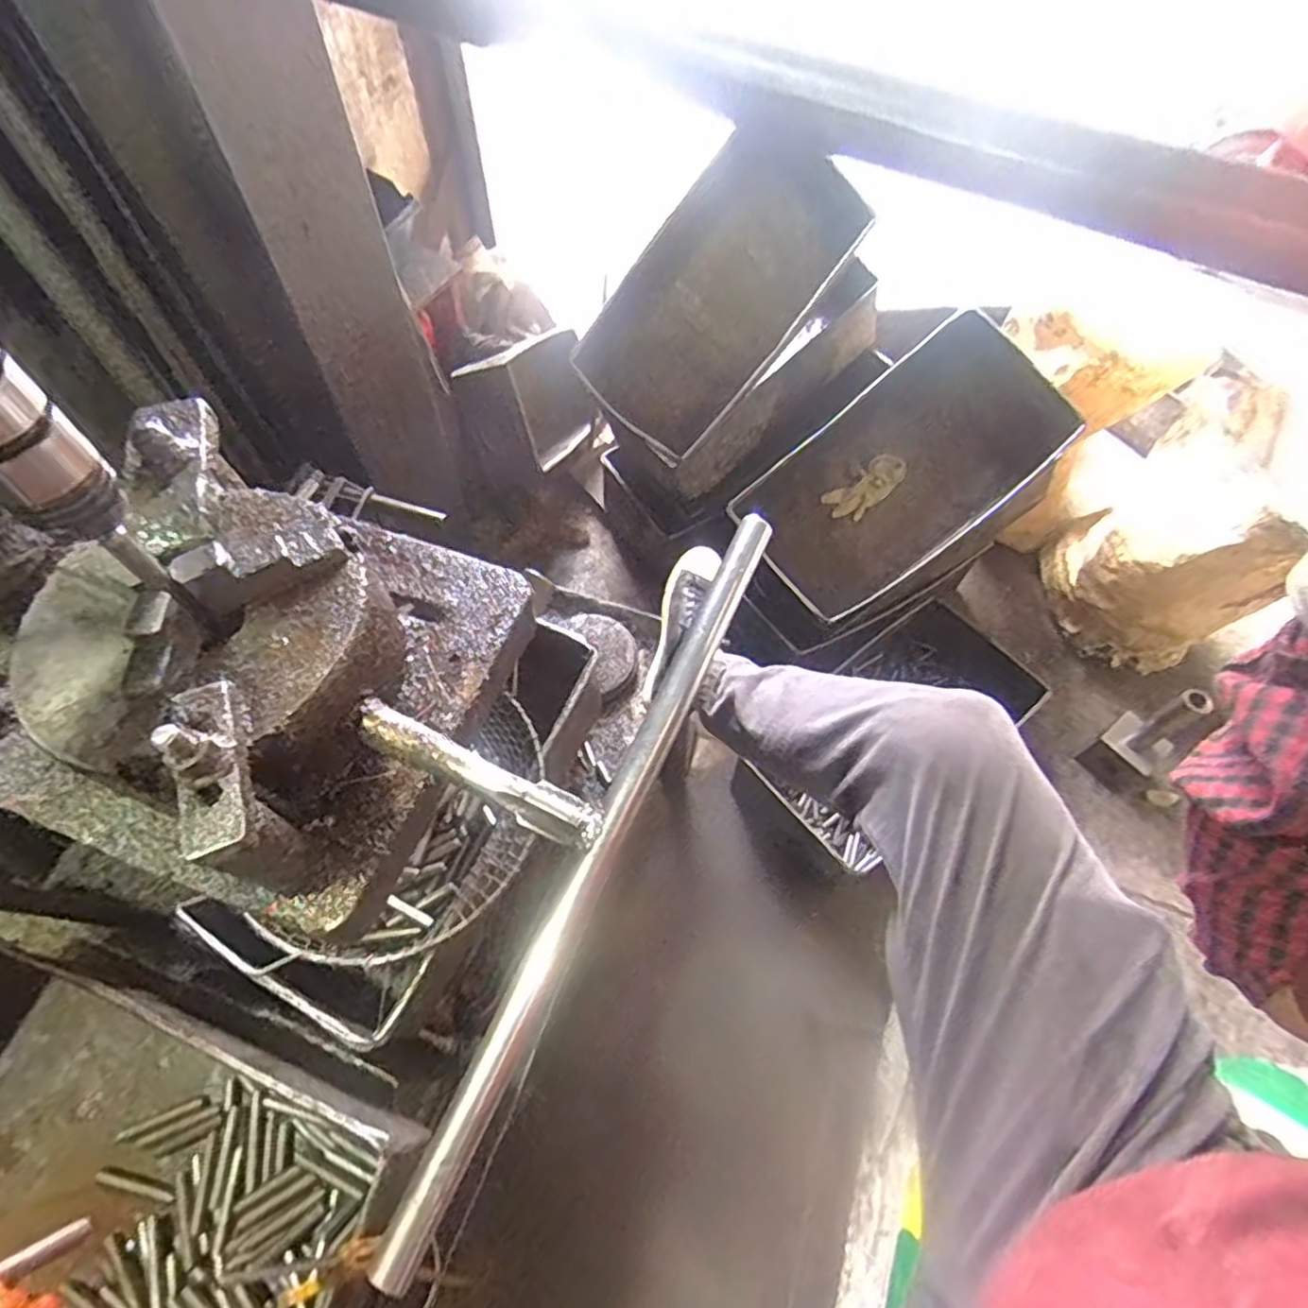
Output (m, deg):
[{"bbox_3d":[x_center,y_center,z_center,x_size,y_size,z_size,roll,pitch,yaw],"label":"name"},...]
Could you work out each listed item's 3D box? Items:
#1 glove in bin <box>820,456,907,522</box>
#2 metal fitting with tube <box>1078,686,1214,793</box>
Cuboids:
[{"bbox_3d":[0.454,-0.351,1.461,0.175,0.020,0.084,-34,106,14],"label":"glove in bin"},{"bbox_3d":[0.952,0.169,1.334,0.101,0.309,0.115,-24,63,-15],"label":"metal fitting with tube"}]

